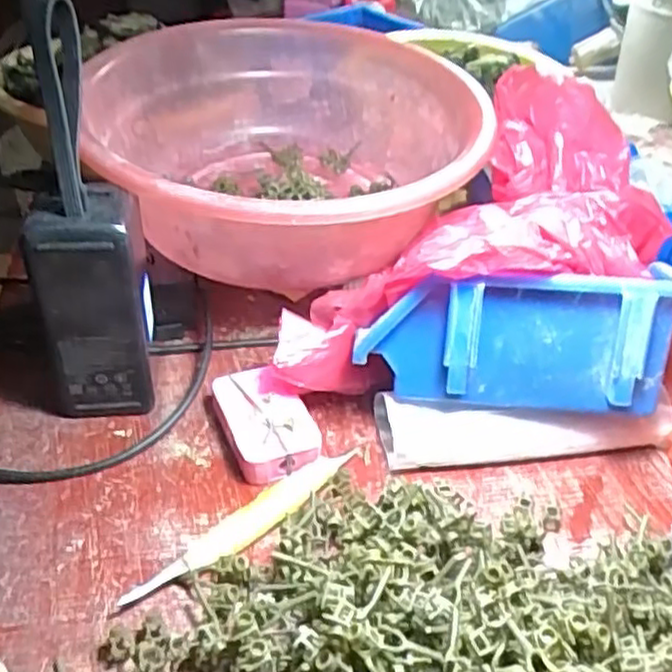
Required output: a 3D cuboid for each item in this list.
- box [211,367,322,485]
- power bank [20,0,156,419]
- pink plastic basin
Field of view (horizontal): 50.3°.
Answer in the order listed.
[{"bbox_3d":[-0.042,0.050,0.415,0.045,0.022,0.074,-16,43,-22],"label":"box"},{"bbox_3d":[-0.132,-0.045,0.368,0.063,0.225,0.041,-9,40,-14],"label":"power bank"},{"bbox_3d":[-0.027,-0.119,0.473,0.245,0.094,0.244,2,39,-1],"label":"pink plastic basin"}]

